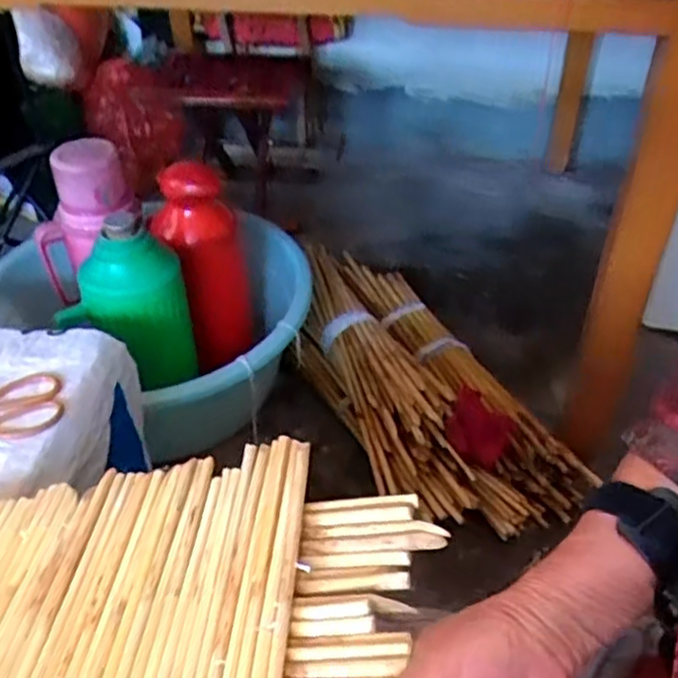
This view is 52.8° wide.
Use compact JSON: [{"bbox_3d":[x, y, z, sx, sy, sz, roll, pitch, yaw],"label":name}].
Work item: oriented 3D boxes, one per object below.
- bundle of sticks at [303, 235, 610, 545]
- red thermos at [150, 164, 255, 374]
[{"bbox_3d":[0.094,0.042,1.035,0.246,0.104,0.581,-16,43,-19],"label":"bundle of sticks"},{"bbox_3d":[-0.204,-0.112,1.029,0.116,0.320,0.106,-7,41,-8],"label":"red thermos"}]

